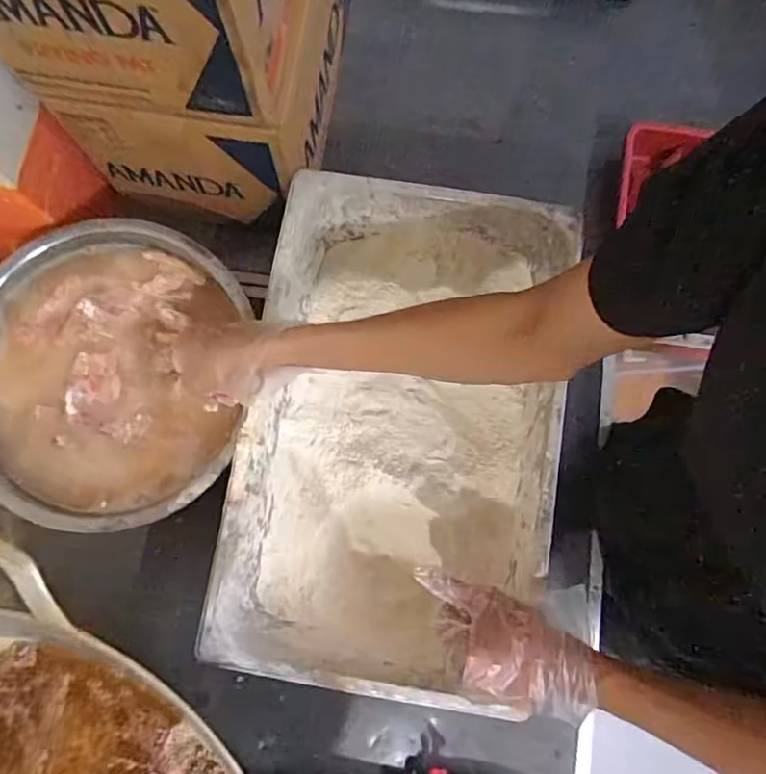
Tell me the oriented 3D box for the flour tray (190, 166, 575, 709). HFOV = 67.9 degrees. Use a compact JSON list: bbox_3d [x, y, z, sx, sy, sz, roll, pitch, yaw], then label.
[{"bbox_3d":[0.019,0.048,0.651,0.319,0.147,0.517,9,79,2],"label":"flour tray"}]

